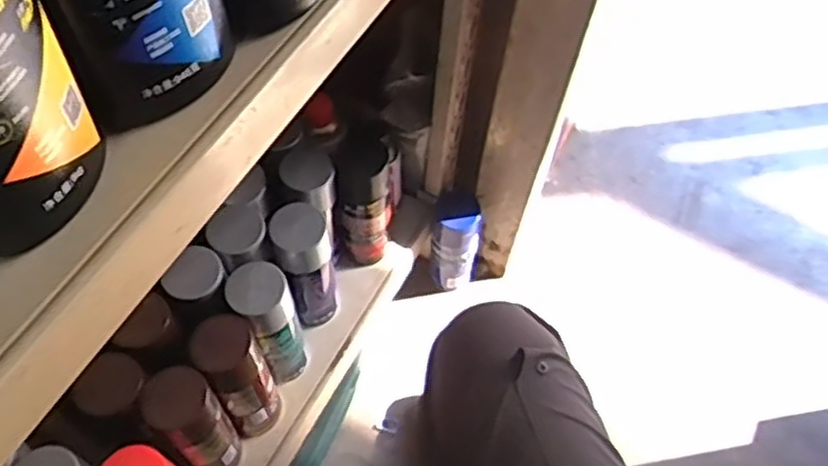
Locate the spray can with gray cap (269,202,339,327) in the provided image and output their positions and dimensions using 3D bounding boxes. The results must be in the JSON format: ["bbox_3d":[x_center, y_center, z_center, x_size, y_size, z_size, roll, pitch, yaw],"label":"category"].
[{"bbox_3d":[-0.123,0.041,0.831,0.061,0.183,0.056,1,59,-2],"label":"spray can with gray cap"}]

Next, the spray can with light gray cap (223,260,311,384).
[{"bbox_3d":[-0.160,0.103,0.806,0.063,0.184,0.068,1,59,-2],"label":"spray can with light gray cap"}]

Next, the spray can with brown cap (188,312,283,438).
[{"bbox_3d":[-0.184,0.155,0.765,0.063,0.191,0.063,-36,67,-22],"label":"spray can with brown cap"}]

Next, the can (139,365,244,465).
[{"bbox_3d":[-0.219,0.200,0.733,0.054,0.200,0.059,1,59,-2],"label":"can"}]

